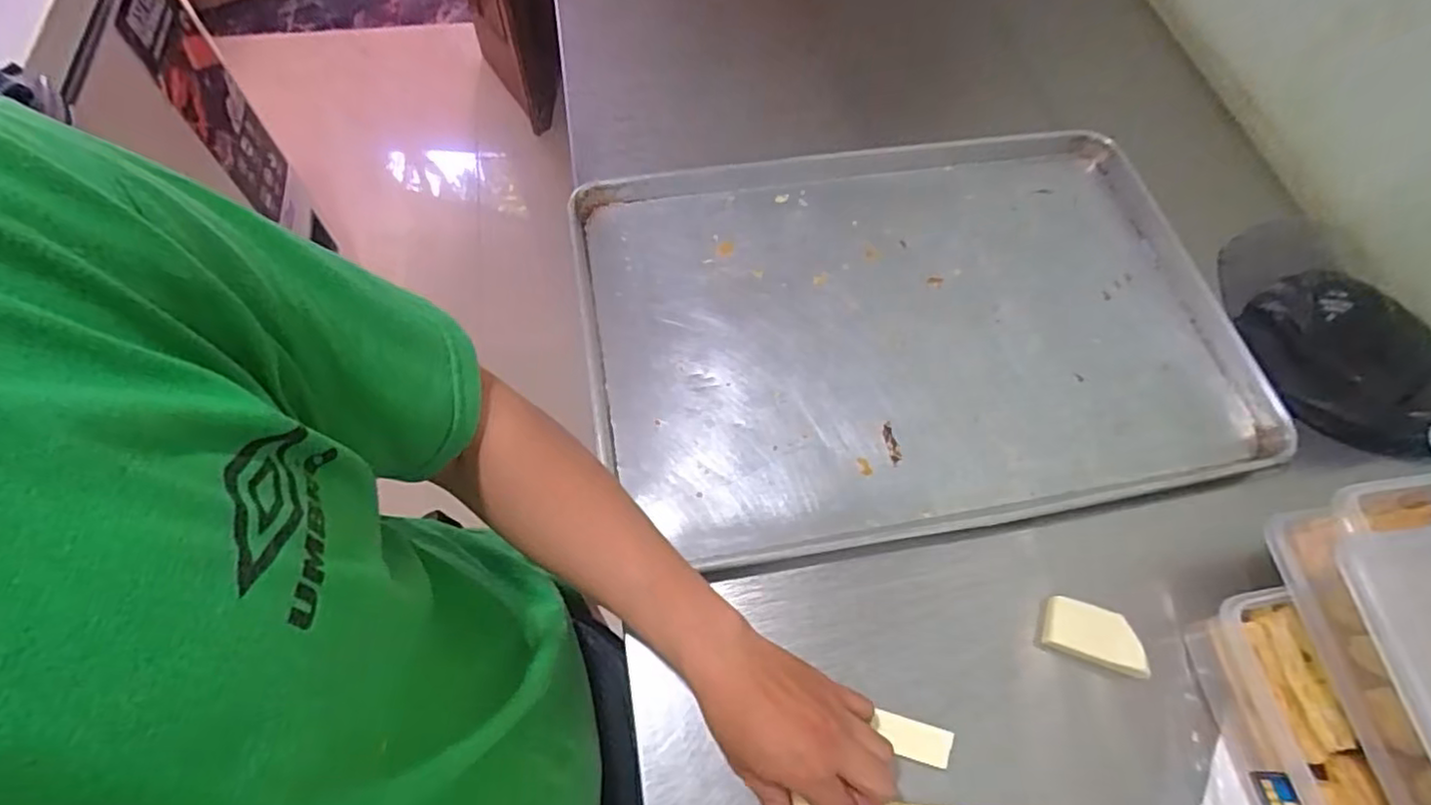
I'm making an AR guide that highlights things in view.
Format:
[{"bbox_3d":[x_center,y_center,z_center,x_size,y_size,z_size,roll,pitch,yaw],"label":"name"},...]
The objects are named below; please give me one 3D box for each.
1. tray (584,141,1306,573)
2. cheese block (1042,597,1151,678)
[{"bbox_3d":[0.190,-0.080,0.644,0.611,0.021,0.411,-9,63,-7],"label":"tray"},{"bbox_3d":[0.296,0.180,0.516,0.072,0.014,0.043,21,64,8],"label":"cheese block"}]

